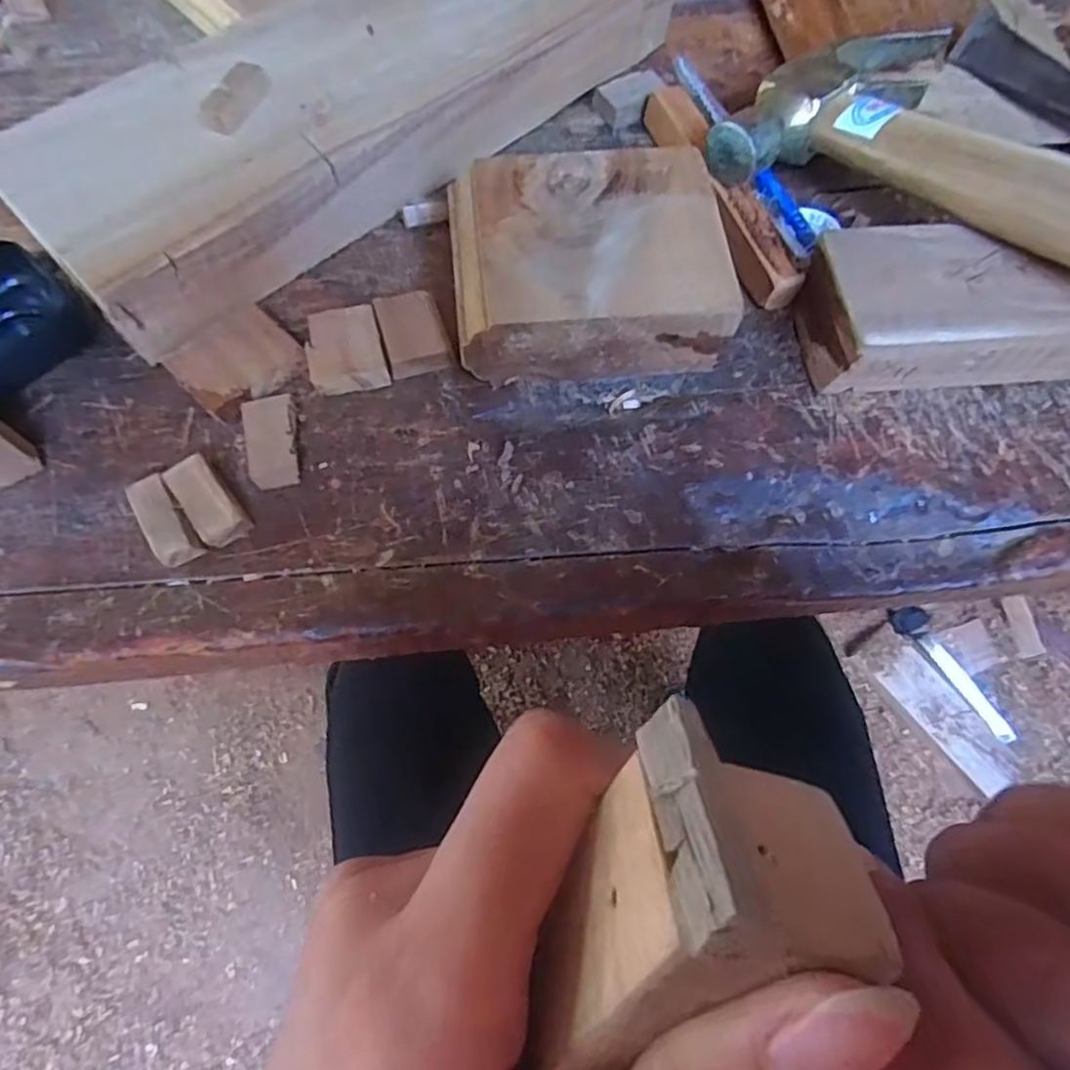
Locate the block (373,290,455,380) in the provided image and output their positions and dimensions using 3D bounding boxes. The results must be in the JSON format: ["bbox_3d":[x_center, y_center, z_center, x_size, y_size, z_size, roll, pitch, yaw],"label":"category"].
[{"bbox_3d":[-0.049,-0.082,0.269,0.025,0.008,0.037,-16,69,-8],"label":"block"}]

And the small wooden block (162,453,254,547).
[{"bbox_3d":[-0.117,-0.011,0.237,0.016,0.013,0.033,-36,73,-15],"label":"small wooden block"}]

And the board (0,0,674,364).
[{"bbox_3d":[-0.075,-0.208,0.304,0.316,0.041,0.115,-42,75,-16],"label":"board"}]

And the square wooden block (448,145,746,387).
[{"bbox_3d":[0.021,-0.111,0.267,0.103,0.034,0.086,-4,68,-3],"label":"square wooden block"}]

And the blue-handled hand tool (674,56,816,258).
[{"bbox_3d":[0.096,-0.180,0.307,0.012,0.006,0.134,-17,69,-8],"label":"blue-handled hand tool"}]

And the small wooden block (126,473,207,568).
[{"bbox_3d":[-0.131,-0.005,0.232,0.013,0.010,0.031,-32,72,-13],"label":"small wooden block"}]

